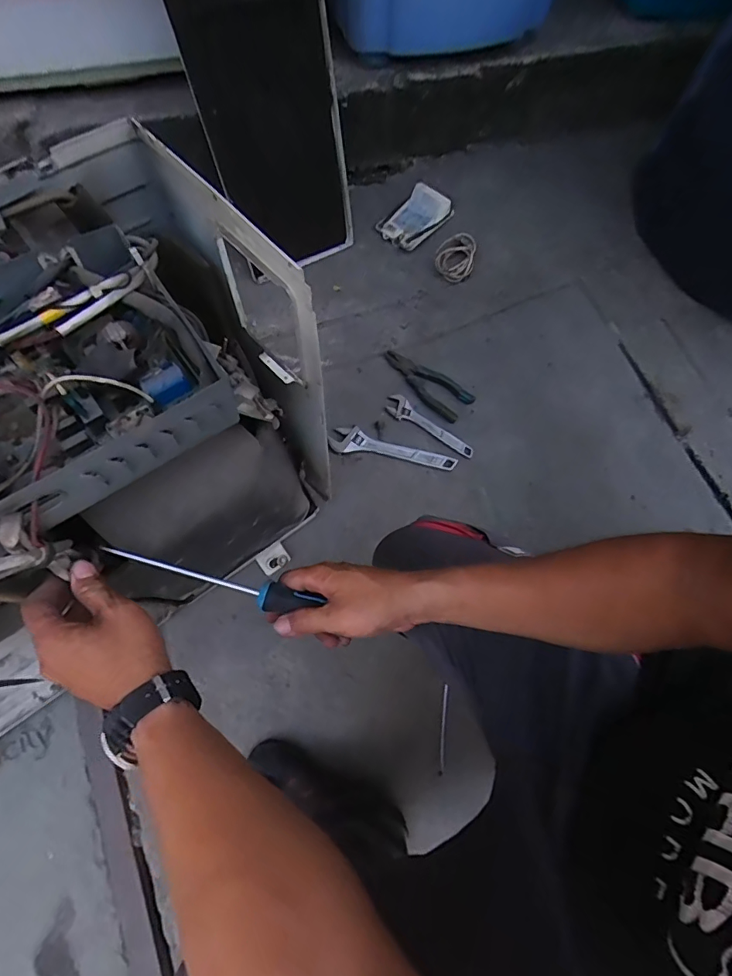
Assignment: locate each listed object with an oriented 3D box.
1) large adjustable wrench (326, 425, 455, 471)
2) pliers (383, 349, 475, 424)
[{"bbox_3d":[0.053,-0.076,0.883,0.241,0.019,0.049,9,67,1],"label":"large adjustable wrench"},{"bbox_3d":[0.119,-0.217,0.932,0.200,0.017,0.071,43,72,14],"label":"pliers"}]

